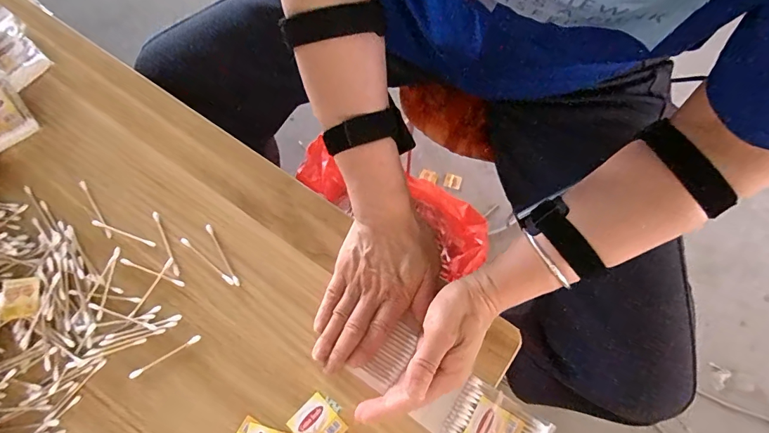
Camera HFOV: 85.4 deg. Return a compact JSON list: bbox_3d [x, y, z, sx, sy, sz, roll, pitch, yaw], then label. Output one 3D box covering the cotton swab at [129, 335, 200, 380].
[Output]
[{"bbox_3d":[-0.216,0.138,0.411,0.074,0.004,0.007,-29,76,-7],"label":"cotton swab"}]

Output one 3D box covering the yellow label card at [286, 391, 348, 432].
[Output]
[{"bbox_3d":[-0.064,0.196,0.392,0.043,0.004,0.040,43,79,12],"label":"yellow label card"}]

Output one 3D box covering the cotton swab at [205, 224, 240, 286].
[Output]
[{"bbox_3d":[-0.168,0.040,0.433,0.006,0.005,0.073,-31,76,-7],"label":"cotton swab"}]

